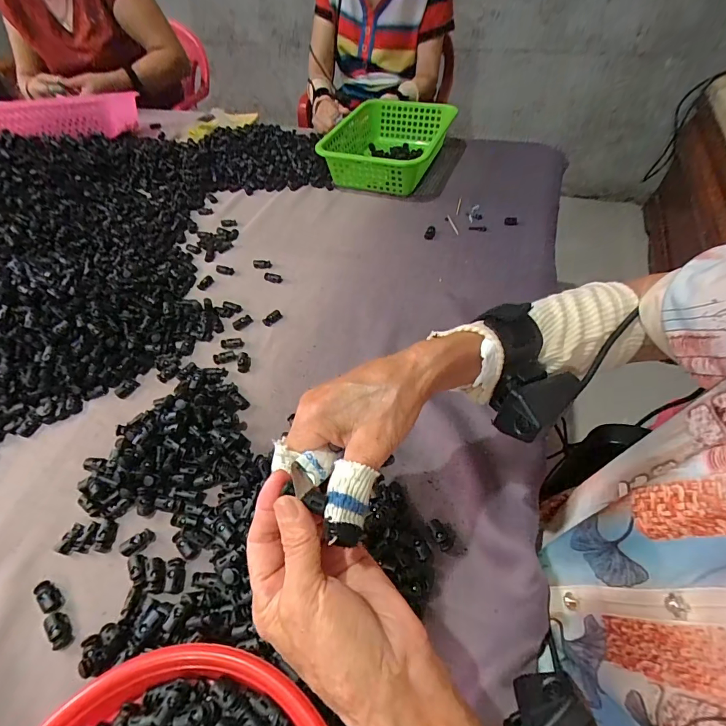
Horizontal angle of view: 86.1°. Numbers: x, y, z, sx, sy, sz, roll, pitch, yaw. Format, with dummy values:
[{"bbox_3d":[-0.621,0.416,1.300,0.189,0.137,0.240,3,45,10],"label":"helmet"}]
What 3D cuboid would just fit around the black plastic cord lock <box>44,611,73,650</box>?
[{"bbox_3d":[-0.256,0.224,0.324,0.015,0.008,0.030,-37,58,-24],"label":"black plastic cord lock"}]

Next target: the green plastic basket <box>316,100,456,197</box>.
[{"bbox_3d":[0.053,-0.456,0.814,0.220,0.083,0.304,15,53,15],"label":"green plastic basket"}]

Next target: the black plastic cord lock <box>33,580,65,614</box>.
[{"bbox_3d":[-0.277,0.205,0.342,0.030,0.007,0.015,30,58,25],"label":"black plastic cord lock"}]

